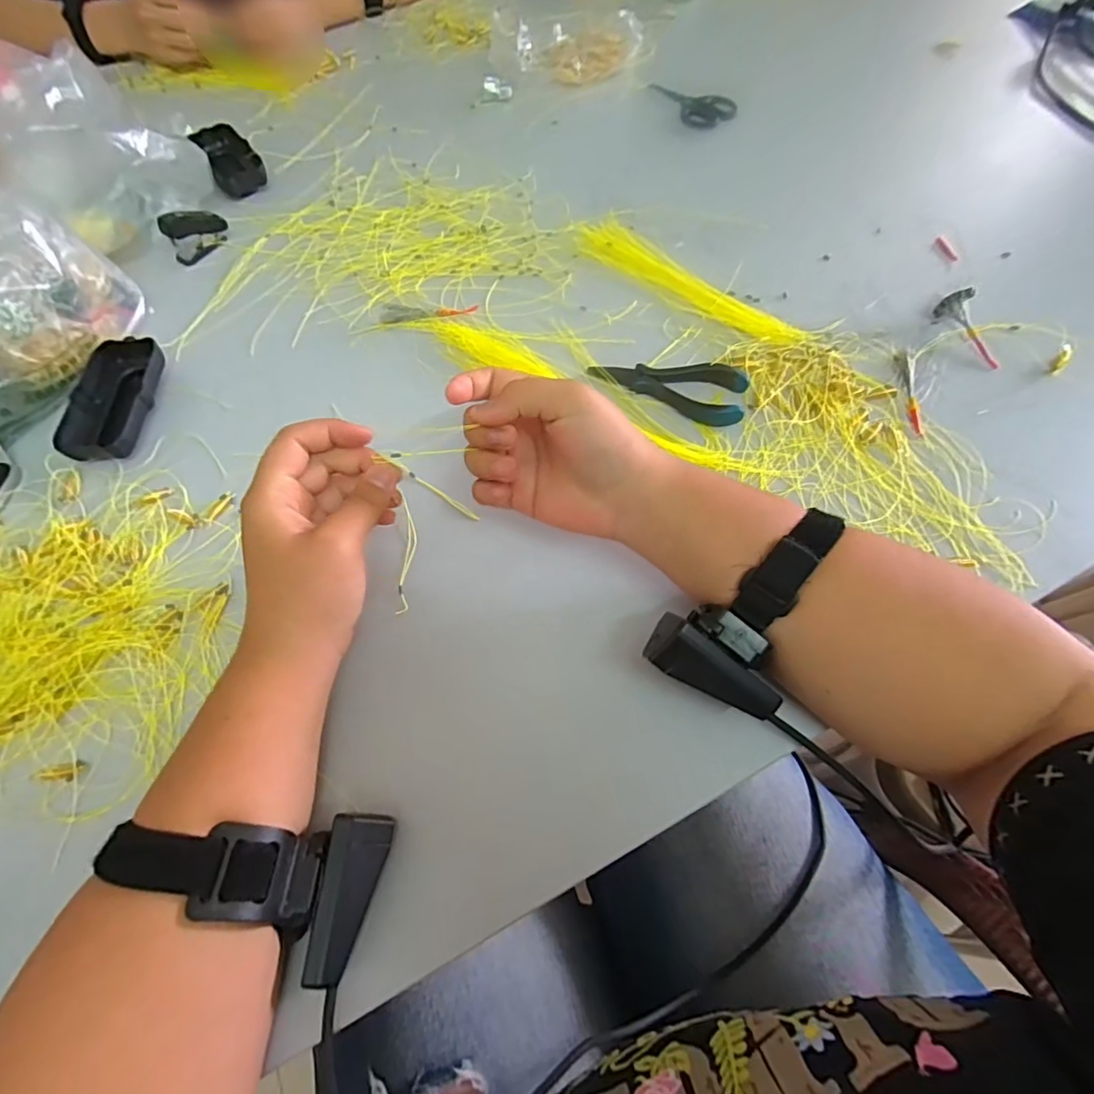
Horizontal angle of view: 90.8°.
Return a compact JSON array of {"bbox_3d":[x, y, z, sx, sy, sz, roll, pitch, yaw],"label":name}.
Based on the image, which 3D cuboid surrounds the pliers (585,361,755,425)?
[{"bbox_3d":[0.095,-0.130,0.422,0.118,0.011,0.050,20,64,11],"label":"pliers"}]

